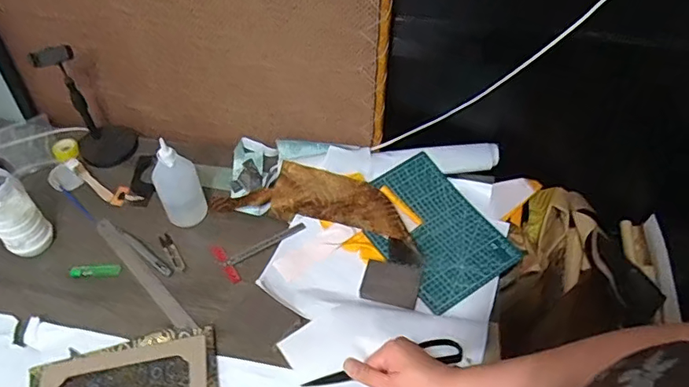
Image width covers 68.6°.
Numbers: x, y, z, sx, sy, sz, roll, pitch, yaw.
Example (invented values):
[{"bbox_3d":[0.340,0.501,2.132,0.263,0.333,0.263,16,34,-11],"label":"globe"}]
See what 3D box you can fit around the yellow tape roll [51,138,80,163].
[{"bbox_3d":[-0.616,-0.096,1.118,0.054,0.026,0.050,-1,54,2],"label":"yellow tape roll"}]

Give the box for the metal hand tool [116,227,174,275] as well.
[{"bbox_3d":[-0.377,0.107,0.944,0.157,0.004,0.019,32,61,23],"label":"metal hand tool"}]

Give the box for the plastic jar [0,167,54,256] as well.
[{"bbox_3d":[-0.588,0.037,0.895,0.070,0.161,0.082,34,62,24],"label":"plastic jar"}]

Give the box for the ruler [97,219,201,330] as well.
[{"bbox_3d":[-0.363,0.143,0.913,0.028,0.009,0.306,-39,61,-24],"label":"ruler"}]

